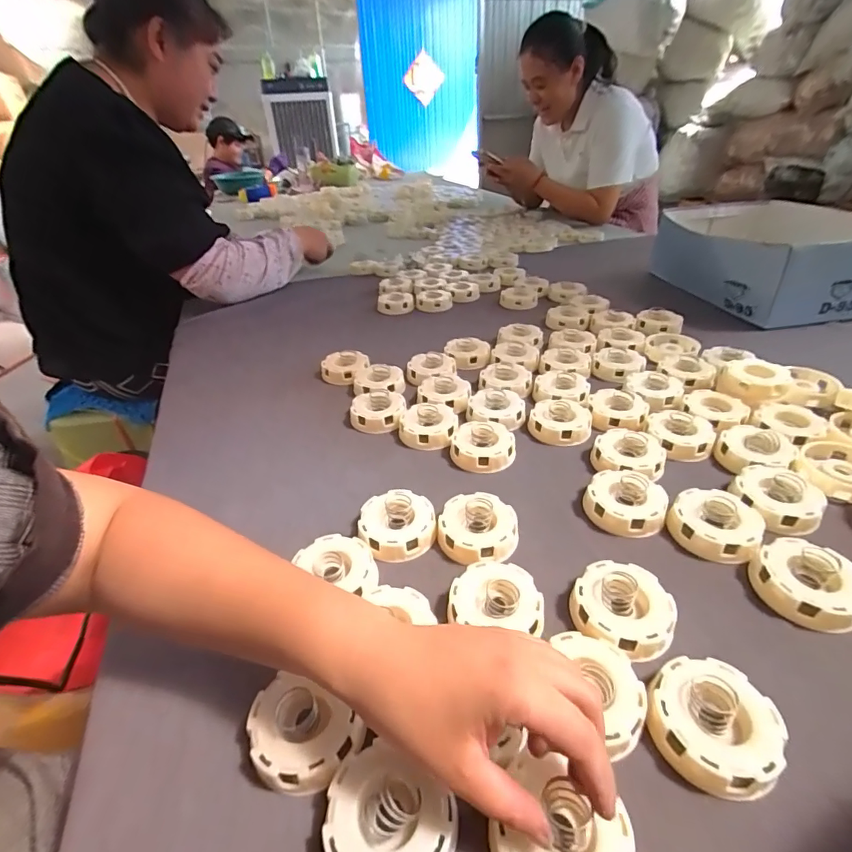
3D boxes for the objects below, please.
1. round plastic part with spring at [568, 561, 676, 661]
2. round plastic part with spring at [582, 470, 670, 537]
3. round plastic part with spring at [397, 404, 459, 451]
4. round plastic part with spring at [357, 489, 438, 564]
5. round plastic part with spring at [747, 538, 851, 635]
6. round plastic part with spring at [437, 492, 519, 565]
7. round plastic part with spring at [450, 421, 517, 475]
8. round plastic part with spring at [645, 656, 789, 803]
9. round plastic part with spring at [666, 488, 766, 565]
[{"bbox_3d":[0.137,0.129,0.321,0.063,0.026,0.066,-3,36,2],"label":"round plastic part with spring"},{"bbox_3d":[0.176,0.066,0.406,0.064,0.021,0.064,-3,36,2],"label":"round plastic part with spring"},{"bbox_3d":[0.003,-0.001,0.518,0.064,0.022,0.067,-3,36,2],"label":"round plastic part with spring"},{"bbox_3d":[-0.024,0.086,0.396,0.065,0.023,0.063,-3,36,2],"label":"round plastic part with spring"},{"bbox_3d":[0.271,0.112,0.326,0.056,0.029,0.064,-27,41,-27],"label":"round plastic part with spring"},{"bbox_3d":[0.044,0.087,0.388,0.064,0.024,0.066,-3,36,2],"label":"round plastic part with spring"},{"bbox_3d":[0.061,0.020,0.484,0.064,0.023,0.066,-3,36,2],"label":"round plastic part with spring"},{"bbox_3d":[0.163,0.169,0.261,0.063,0.027,0.065,-3,36,2],"label":"round plastic part with spring"},{"bbox_3d":[0.238,0.078,0.376,0.062,0.019,0.061,-3,36,2],"label":"round plastic part with spring"}]

